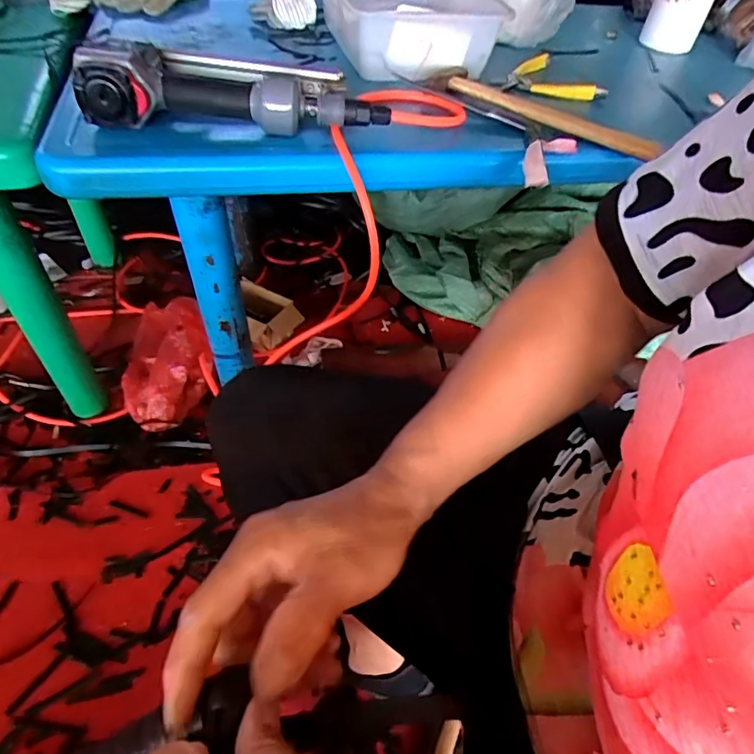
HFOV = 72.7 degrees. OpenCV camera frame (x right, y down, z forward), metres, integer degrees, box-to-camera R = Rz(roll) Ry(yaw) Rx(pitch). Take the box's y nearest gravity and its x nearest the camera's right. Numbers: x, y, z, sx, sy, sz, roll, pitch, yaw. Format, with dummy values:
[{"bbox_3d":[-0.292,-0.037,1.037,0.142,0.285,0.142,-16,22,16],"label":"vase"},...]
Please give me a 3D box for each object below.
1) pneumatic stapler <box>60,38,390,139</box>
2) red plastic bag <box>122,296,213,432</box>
[{"bbox_3d":[-0.134,-0.292,0.500,0.265,0.052,0.121,-6,49,-9],"label":"pneumatic stapler"},{"bbox_3d":[-0.362,-0.043,0.897,0.142,0.095,0.271,-6,49,-11],"label":"red plastic bag"}]

